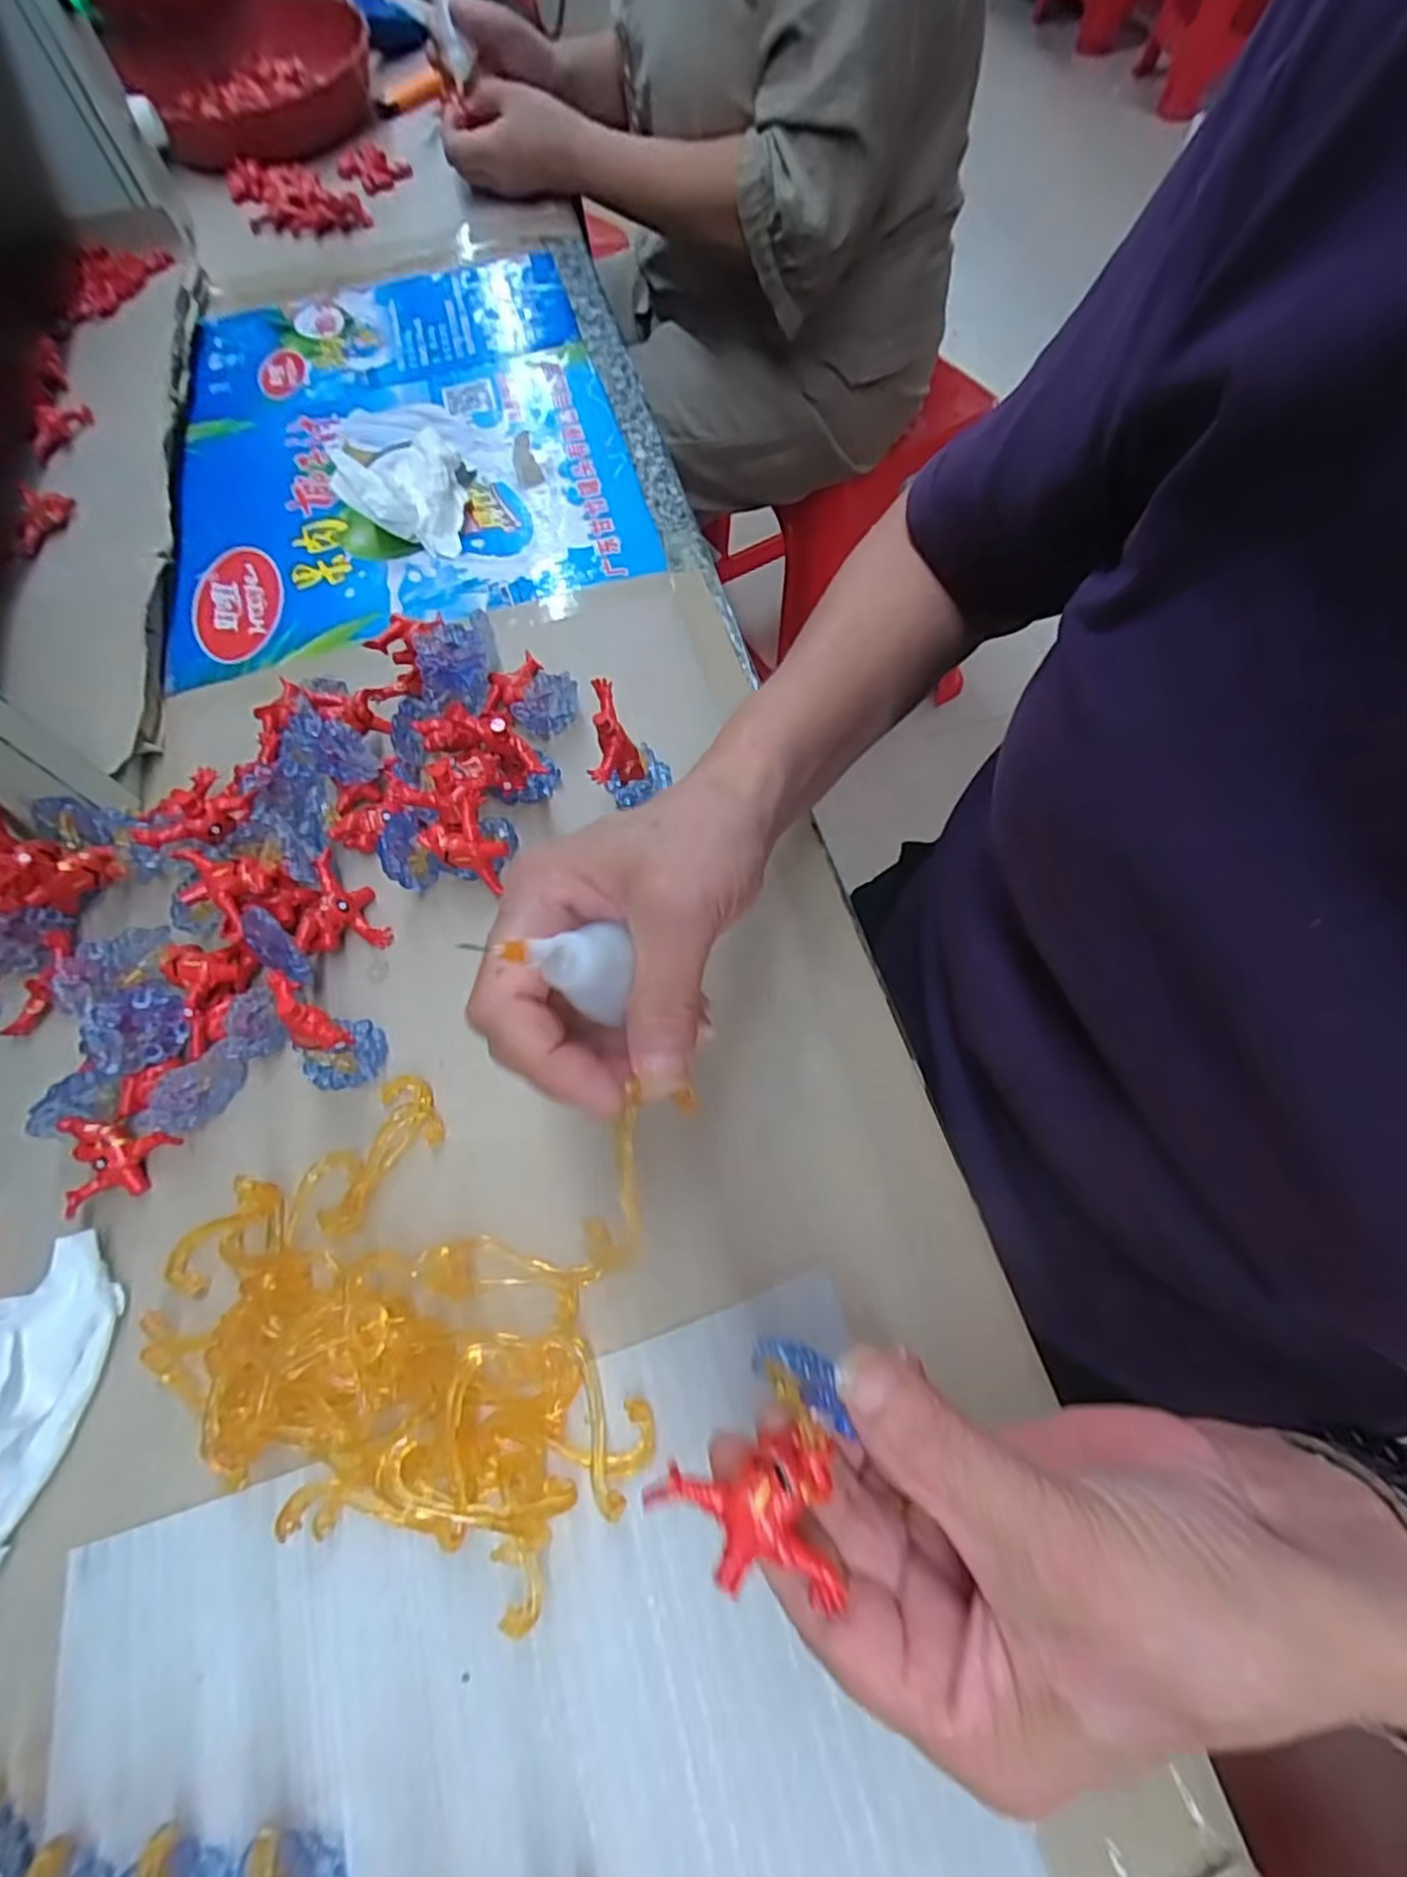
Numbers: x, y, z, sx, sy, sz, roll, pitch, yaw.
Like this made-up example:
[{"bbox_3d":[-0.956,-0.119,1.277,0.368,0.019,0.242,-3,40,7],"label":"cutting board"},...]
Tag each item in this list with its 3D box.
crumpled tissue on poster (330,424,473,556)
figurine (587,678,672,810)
[{"bbox_3d":[-0.182,-0.278,0.438,0.062,0.042,0.058,8,66,7],"label":"crumpled tissue on poster"},{"bbox_3d":[-0.034,-0.087,0.339,0.033,0.051,0.046,0,66,3],"label":"figurine"}]

